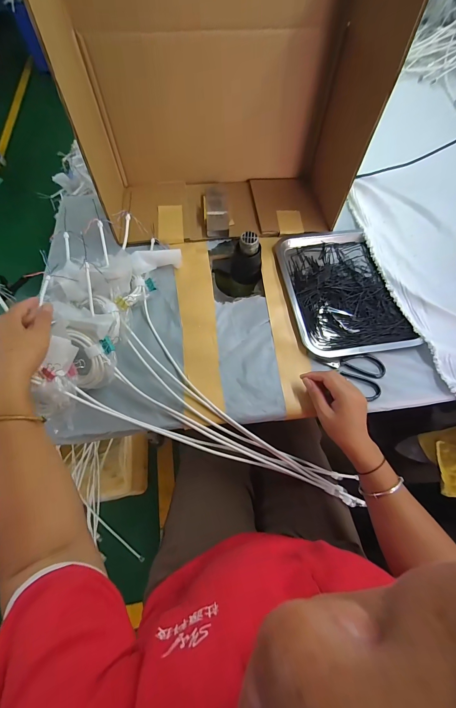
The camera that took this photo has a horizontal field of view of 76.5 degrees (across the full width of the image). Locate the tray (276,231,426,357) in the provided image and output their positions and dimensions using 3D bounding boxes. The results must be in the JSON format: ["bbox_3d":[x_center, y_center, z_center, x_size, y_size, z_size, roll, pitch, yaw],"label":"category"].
[{"bbox_3d":[0.219,-0.133,0.583,0.204,0.030,0.297,-8,64,-5],"label":"tray"}]

